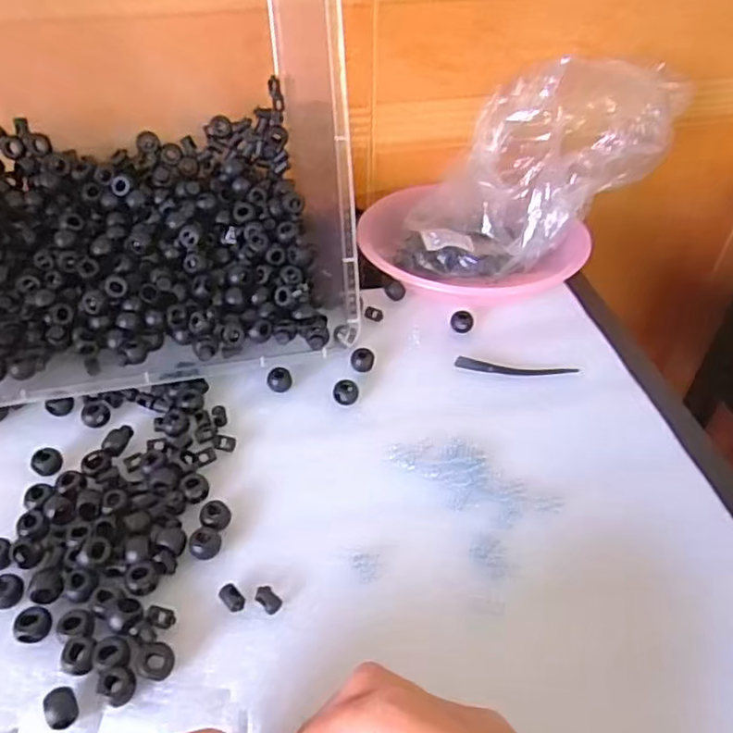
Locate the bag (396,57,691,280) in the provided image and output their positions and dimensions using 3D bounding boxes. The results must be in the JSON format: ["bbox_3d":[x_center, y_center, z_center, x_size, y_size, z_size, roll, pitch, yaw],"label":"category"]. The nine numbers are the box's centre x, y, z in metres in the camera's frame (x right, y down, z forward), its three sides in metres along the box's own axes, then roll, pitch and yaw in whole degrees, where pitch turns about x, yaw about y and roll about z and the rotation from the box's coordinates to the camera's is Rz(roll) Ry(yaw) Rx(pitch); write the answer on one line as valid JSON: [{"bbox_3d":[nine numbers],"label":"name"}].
[{"bbox_3d":[0.134,-0.158,0.545,0.190,0.134,0.153,-34,54,-31],"label":"bag"}]

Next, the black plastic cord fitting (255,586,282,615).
[{"bbox_3d":[-0.052,0.124,0.346,0.010,0.005,0.015,-33,54,-30],"label":"black plastic cord fitting"}]

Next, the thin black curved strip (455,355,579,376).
[{"bbox_3d":[0.109,0.001,0.473,0.086,0.004,0.013,9,45,8],"label":"thin black curved strip"}]

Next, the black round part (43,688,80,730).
[{"bbox_3d":[-0.142,0.160,0.304,0.012,0.013,0.017,-18,47,-19],"label":"black round part"}]

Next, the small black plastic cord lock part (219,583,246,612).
[{"bbox_3d":[-0.071,0.123,0.346,0.009,0.005,0.016,-34,54,-31],"label":"small black plastic cord lock part"}]

